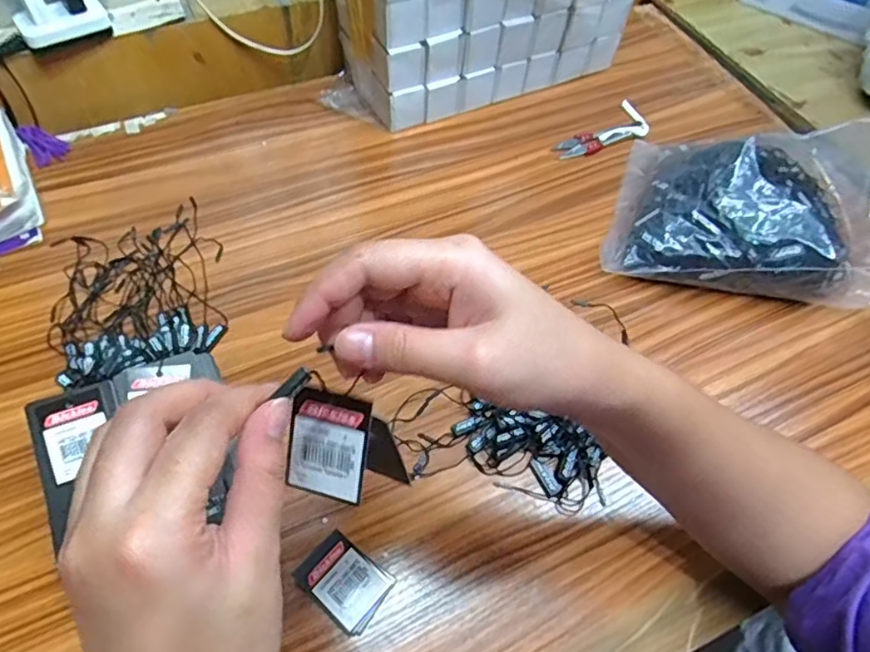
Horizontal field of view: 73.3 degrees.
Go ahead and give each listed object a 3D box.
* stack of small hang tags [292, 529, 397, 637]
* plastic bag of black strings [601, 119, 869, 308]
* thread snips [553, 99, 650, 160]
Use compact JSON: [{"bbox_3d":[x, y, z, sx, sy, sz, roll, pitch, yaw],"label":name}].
[{"bbox_3d":[-0.056,0.158,0.363,0.053,0.005,0.040,35,62,17],"label":"stack of small hang tags"},{"bbox_3d":[0.319,-0.089,0.492,0.309,0.093,0.157,16,58,6],"label":"plastic bag of black strings"},{"bbox_3d":[0.176,-0.196,0.600,0.113,0.012,0.046,-34,66,-23],"label":"thread snips"}]

